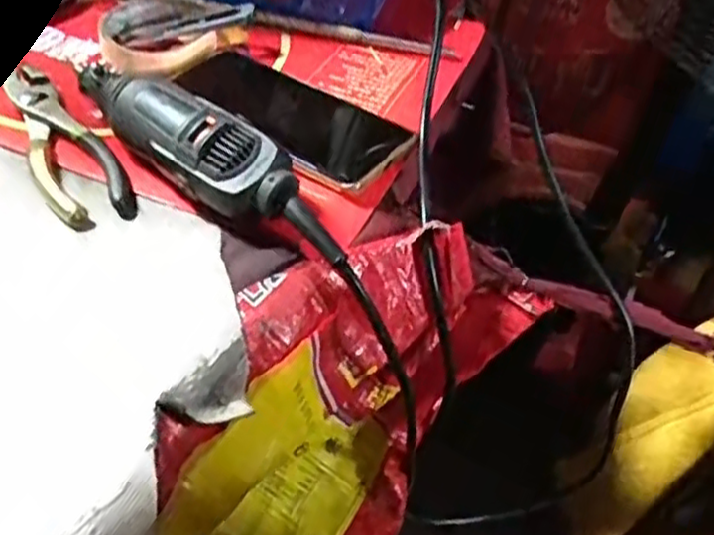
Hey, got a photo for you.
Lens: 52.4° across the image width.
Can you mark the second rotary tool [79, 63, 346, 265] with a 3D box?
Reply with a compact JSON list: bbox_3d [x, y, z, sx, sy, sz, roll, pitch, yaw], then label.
[{"bbox_3d":[-0.088,-0.062,0.408,0.195,0.051,0.036,33,50,24],"label":"second rotary tool"}]

